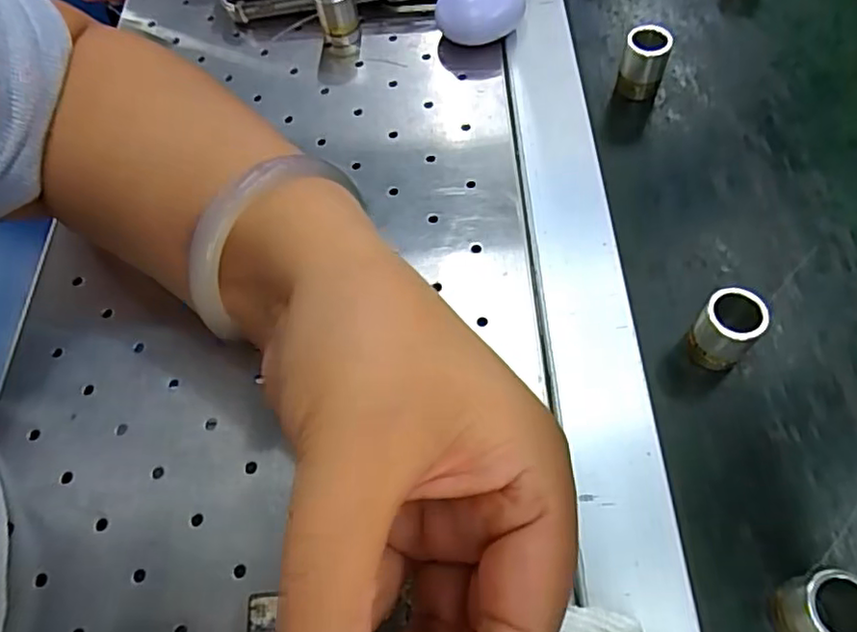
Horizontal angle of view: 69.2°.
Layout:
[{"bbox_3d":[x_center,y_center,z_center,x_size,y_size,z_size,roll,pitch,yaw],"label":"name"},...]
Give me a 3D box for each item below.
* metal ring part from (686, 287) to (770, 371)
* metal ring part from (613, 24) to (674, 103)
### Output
[{"bbox_3d":[0.123,0.006,0.258,0.022,0.033,0.022,-2,61,3],"label":"metal ring part"},{"bbox_3d":[0.118,-0.138,0.340,0.023,0.033,0.021,16,64,12],"label":"metal ring part"}]

